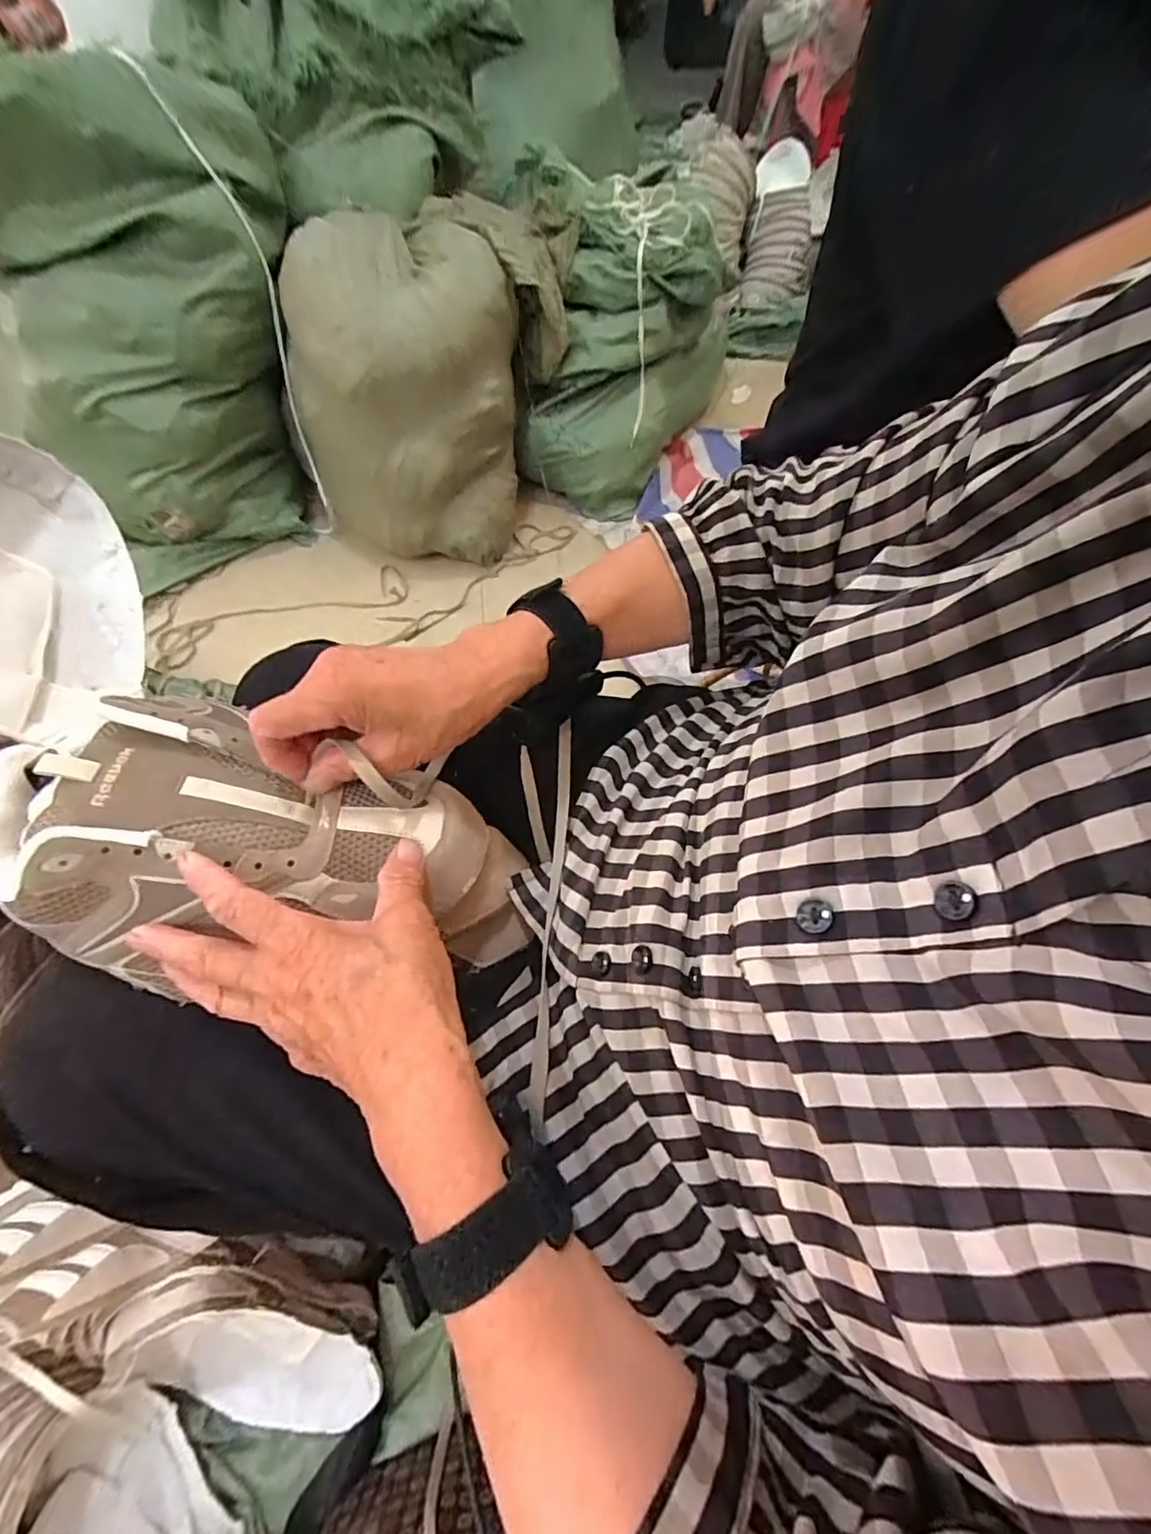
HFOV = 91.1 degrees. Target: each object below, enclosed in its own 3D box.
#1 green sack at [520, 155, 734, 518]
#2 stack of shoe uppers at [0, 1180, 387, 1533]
[{"bbox_3d":[0.071,-0.747,1.035,0.373,0.393,0.322,9,59,8],"label":"green sack"},{"bbox_3d":[-0.400,0.505,0.451,0.377,0.209,0.259,21,62,15],"label":"stack of shoe uppers"}]

